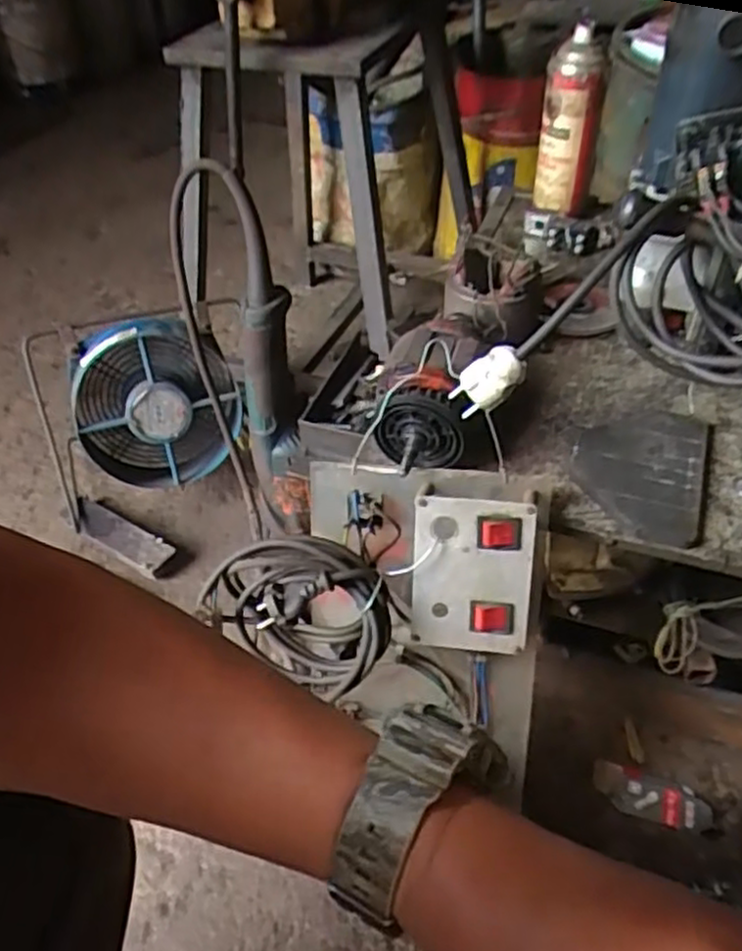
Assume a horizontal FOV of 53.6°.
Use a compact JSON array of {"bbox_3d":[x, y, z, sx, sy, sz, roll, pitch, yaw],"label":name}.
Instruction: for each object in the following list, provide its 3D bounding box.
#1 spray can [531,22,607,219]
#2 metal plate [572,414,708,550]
[{"bbox_3d":[0.237,-0.422,0.887,0.071,0.182,0.082,11,47,15],"label":"spray can"},{"bbox_3d":[0.219,-0.007,0.605,0.099,0.016,0.146,14,47,17],"label":"metal plate"}]

